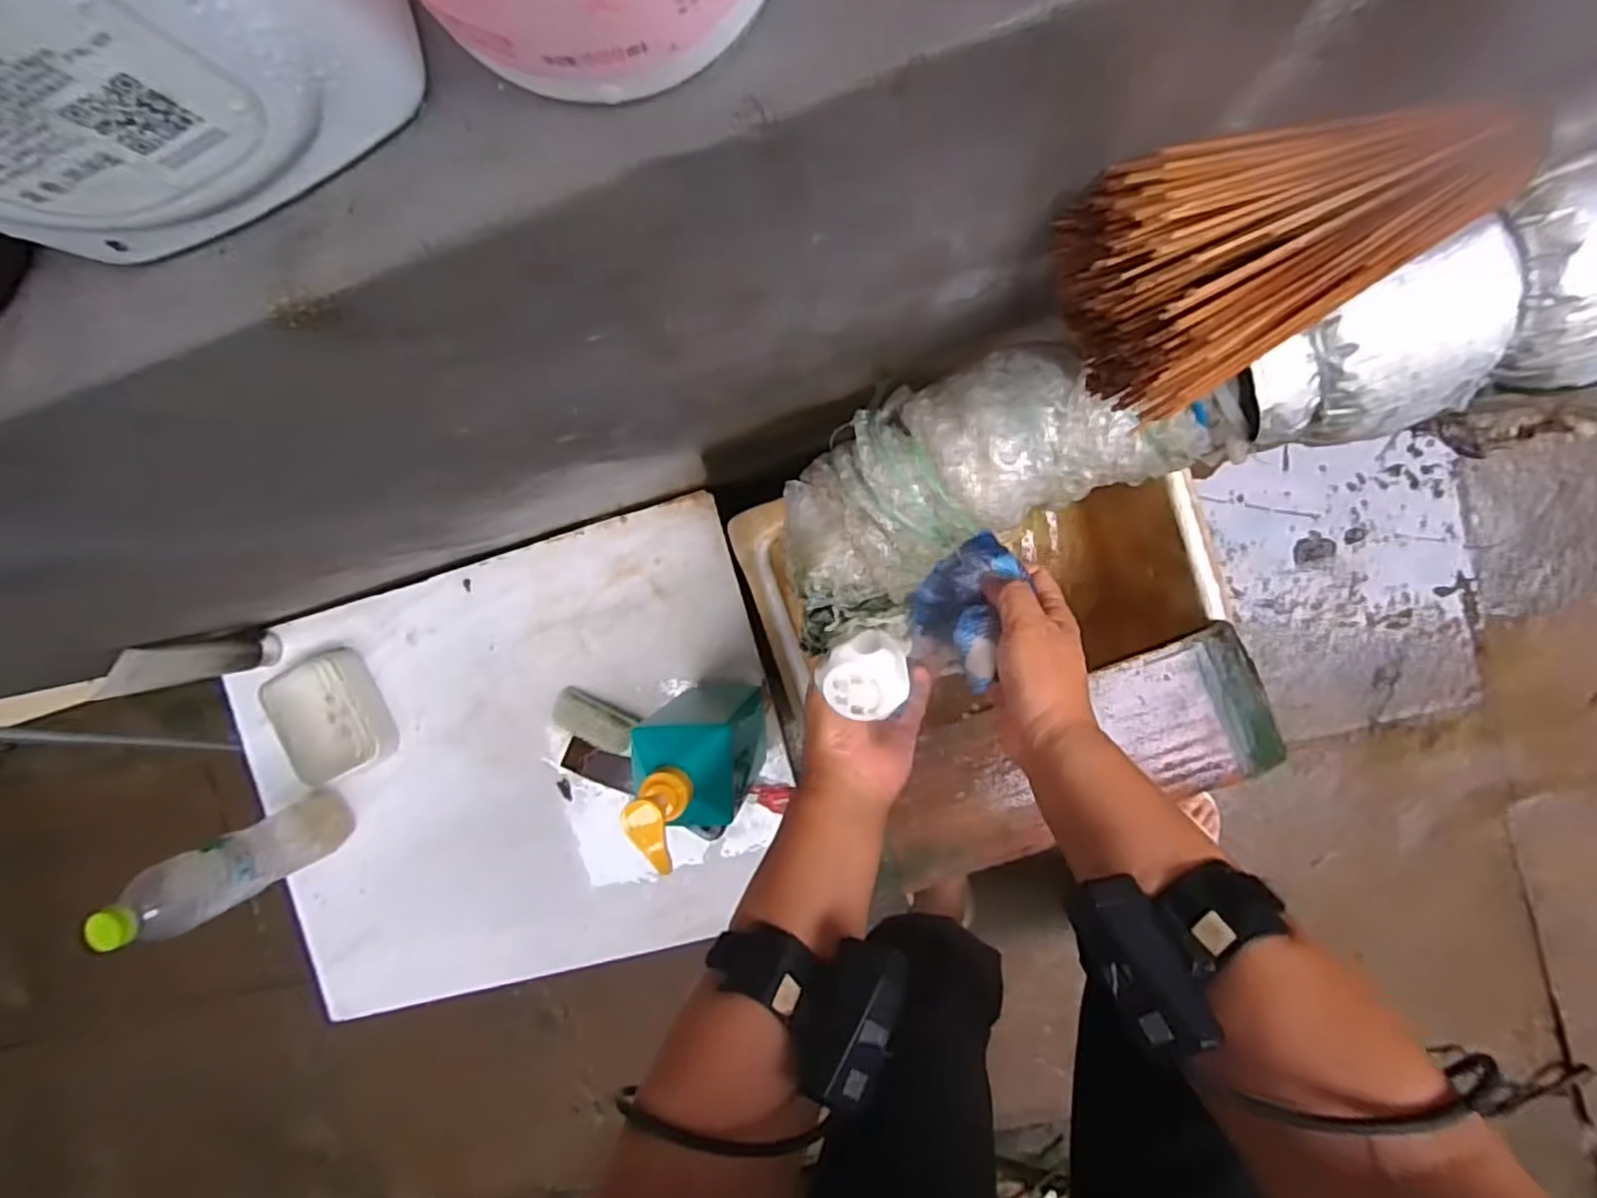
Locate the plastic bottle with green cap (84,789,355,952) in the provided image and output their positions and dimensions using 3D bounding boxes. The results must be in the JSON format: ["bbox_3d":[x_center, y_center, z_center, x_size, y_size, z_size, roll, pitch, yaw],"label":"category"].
[{"bbox_3d":[-0.537,0.256,0.662,0.072,0.226,0.066,-31,93,9],"label":"plastic bottle with green cap"}]

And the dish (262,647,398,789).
[{"bbox_3d":[-0.499,0.124,0.738,0.109,0.041,0.127,-22,94,8],"label":"dish"}]

